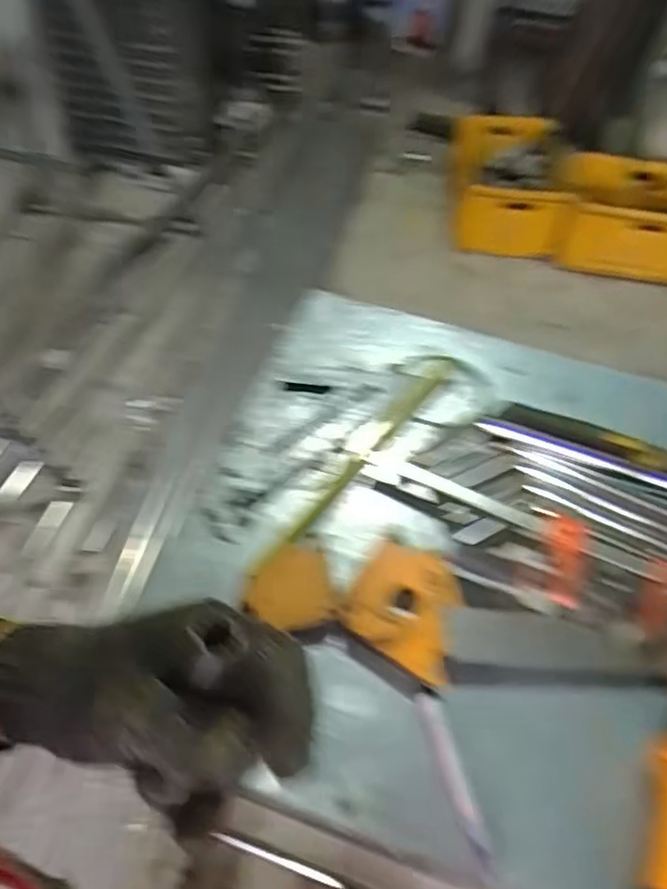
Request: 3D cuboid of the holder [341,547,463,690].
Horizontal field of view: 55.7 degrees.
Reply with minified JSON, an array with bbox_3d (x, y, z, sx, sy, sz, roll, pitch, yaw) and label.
[{"bbox_3d":[0.066,0.139,0.548,0.099,0.025,0.097,27,56,16],"label":"holder"}]

